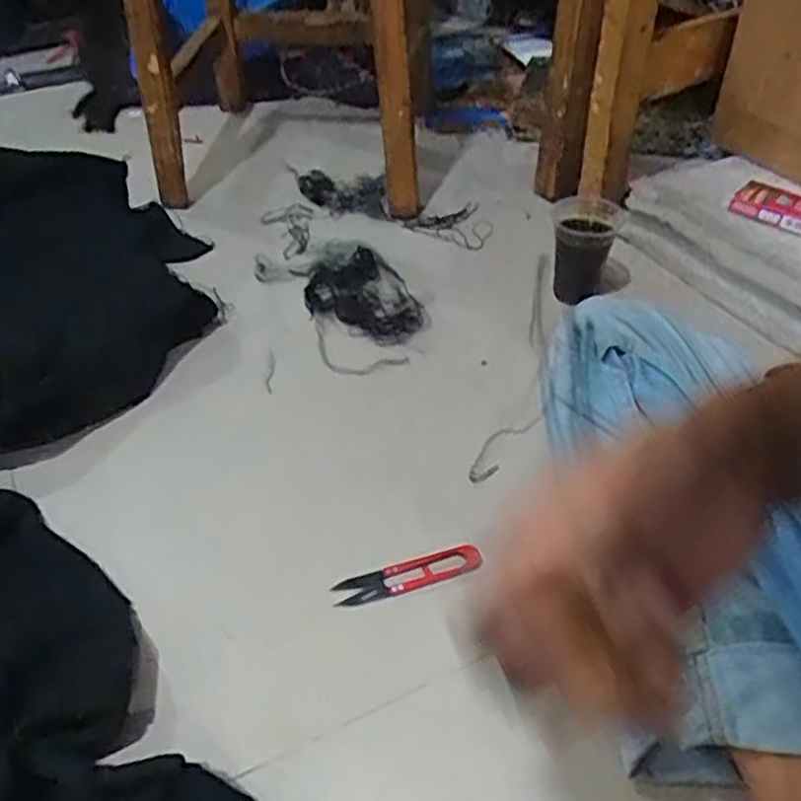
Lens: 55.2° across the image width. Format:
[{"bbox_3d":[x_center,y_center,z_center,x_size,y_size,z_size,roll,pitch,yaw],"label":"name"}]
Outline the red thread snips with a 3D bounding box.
[{"bbox_3d":[0.006,0.122,0.536,0.104,0.005,0.022,-10,45,-9],"label":"red thread snips"}]

